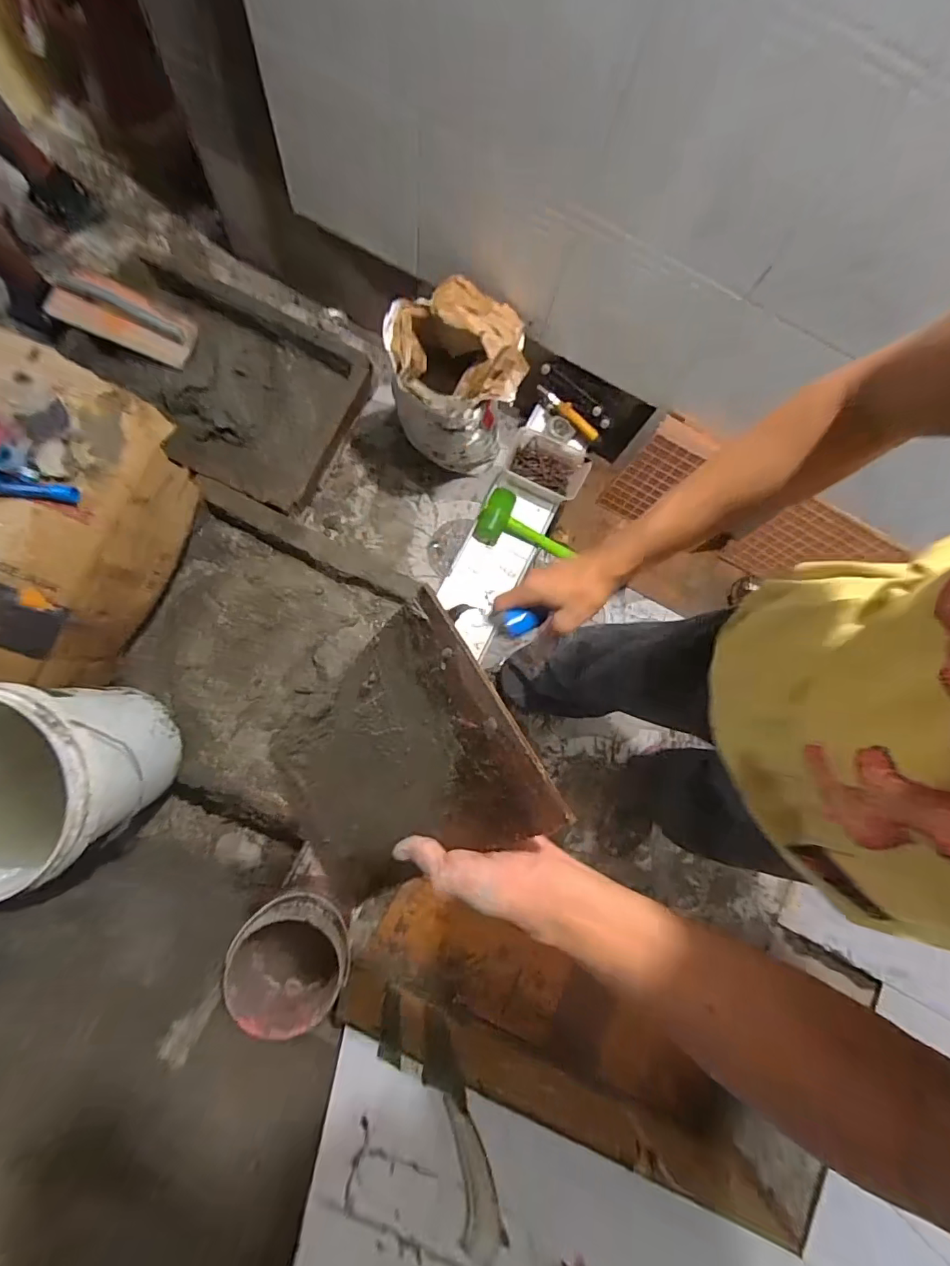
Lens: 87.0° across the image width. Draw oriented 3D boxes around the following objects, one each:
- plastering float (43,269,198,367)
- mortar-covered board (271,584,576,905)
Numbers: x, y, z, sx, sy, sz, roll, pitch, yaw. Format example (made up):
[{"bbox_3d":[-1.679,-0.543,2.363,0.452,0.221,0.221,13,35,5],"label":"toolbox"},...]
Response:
[{"bbox_3d":[-0.797,-0.715,1.130,0.292,0.073,0.112,16,76,-16],"label":"plastering float"},{"bbox_3d":[-0.084,0.130,0.457,0.014,0.330,0.192,-17,71,-49],"label":"mortar-covered board"}]

